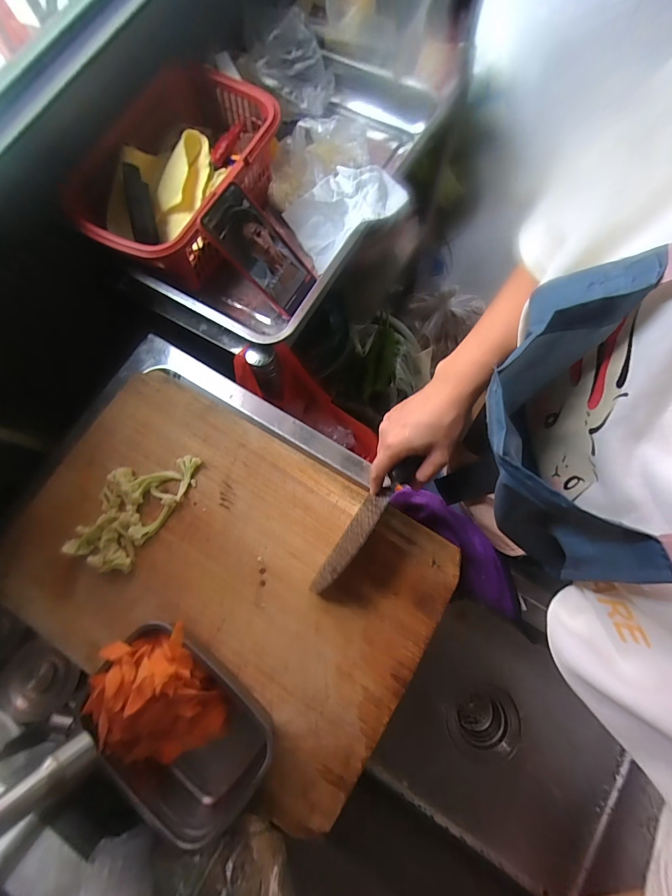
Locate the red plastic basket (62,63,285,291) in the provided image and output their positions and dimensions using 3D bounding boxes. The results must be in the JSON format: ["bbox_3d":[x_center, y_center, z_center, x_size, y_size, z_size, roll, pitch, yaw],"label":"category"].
[{"bbox_3d":[-0.193,-0.342,0.499,0.168,0.107,0.277,32,79,9],"label":"red plastic basket"}]

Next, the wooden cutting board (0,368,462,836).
[{"bbox_3d":[-0.134,0.131,0.440,0.473,0.037,0.330,28,78,8],"label":"wooden cutting board"}]

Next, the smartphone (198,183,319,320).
[{"bbox_3d":[-0.092,-0.247,0.486,0.011,0.151,0.076,25,78,50],"label":"smartphone"}]

